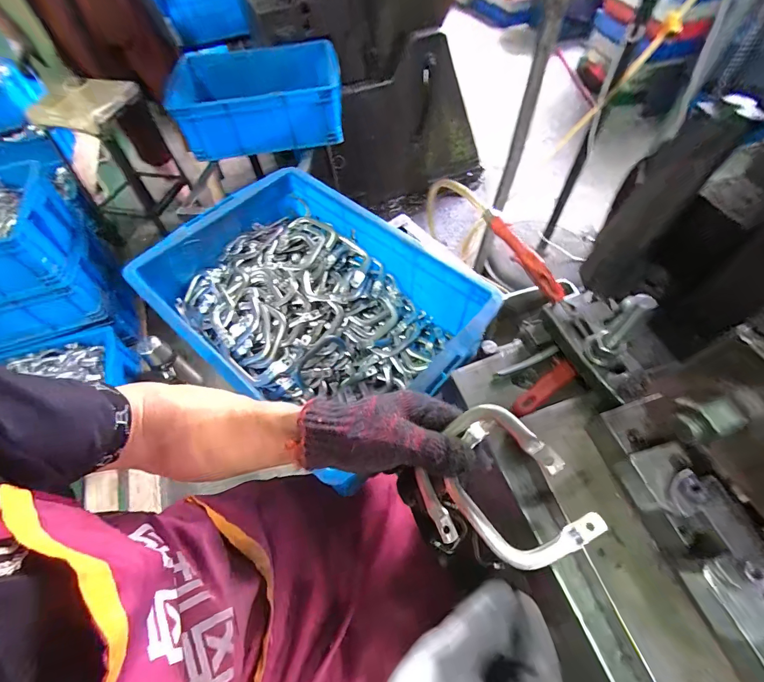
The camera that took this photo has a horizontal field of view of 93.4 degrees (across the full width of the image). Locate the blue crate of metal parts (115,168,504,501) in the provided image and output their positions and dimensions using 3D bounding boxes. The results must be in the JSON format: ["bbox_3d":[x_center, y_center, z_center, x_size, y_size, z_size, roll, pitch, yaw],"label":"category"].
[{"bbox_3d":[-0.110,-0.056,0.596,0.490,0.142,0.333,38,66,23],"label":"blue crate of metal parts"}]

